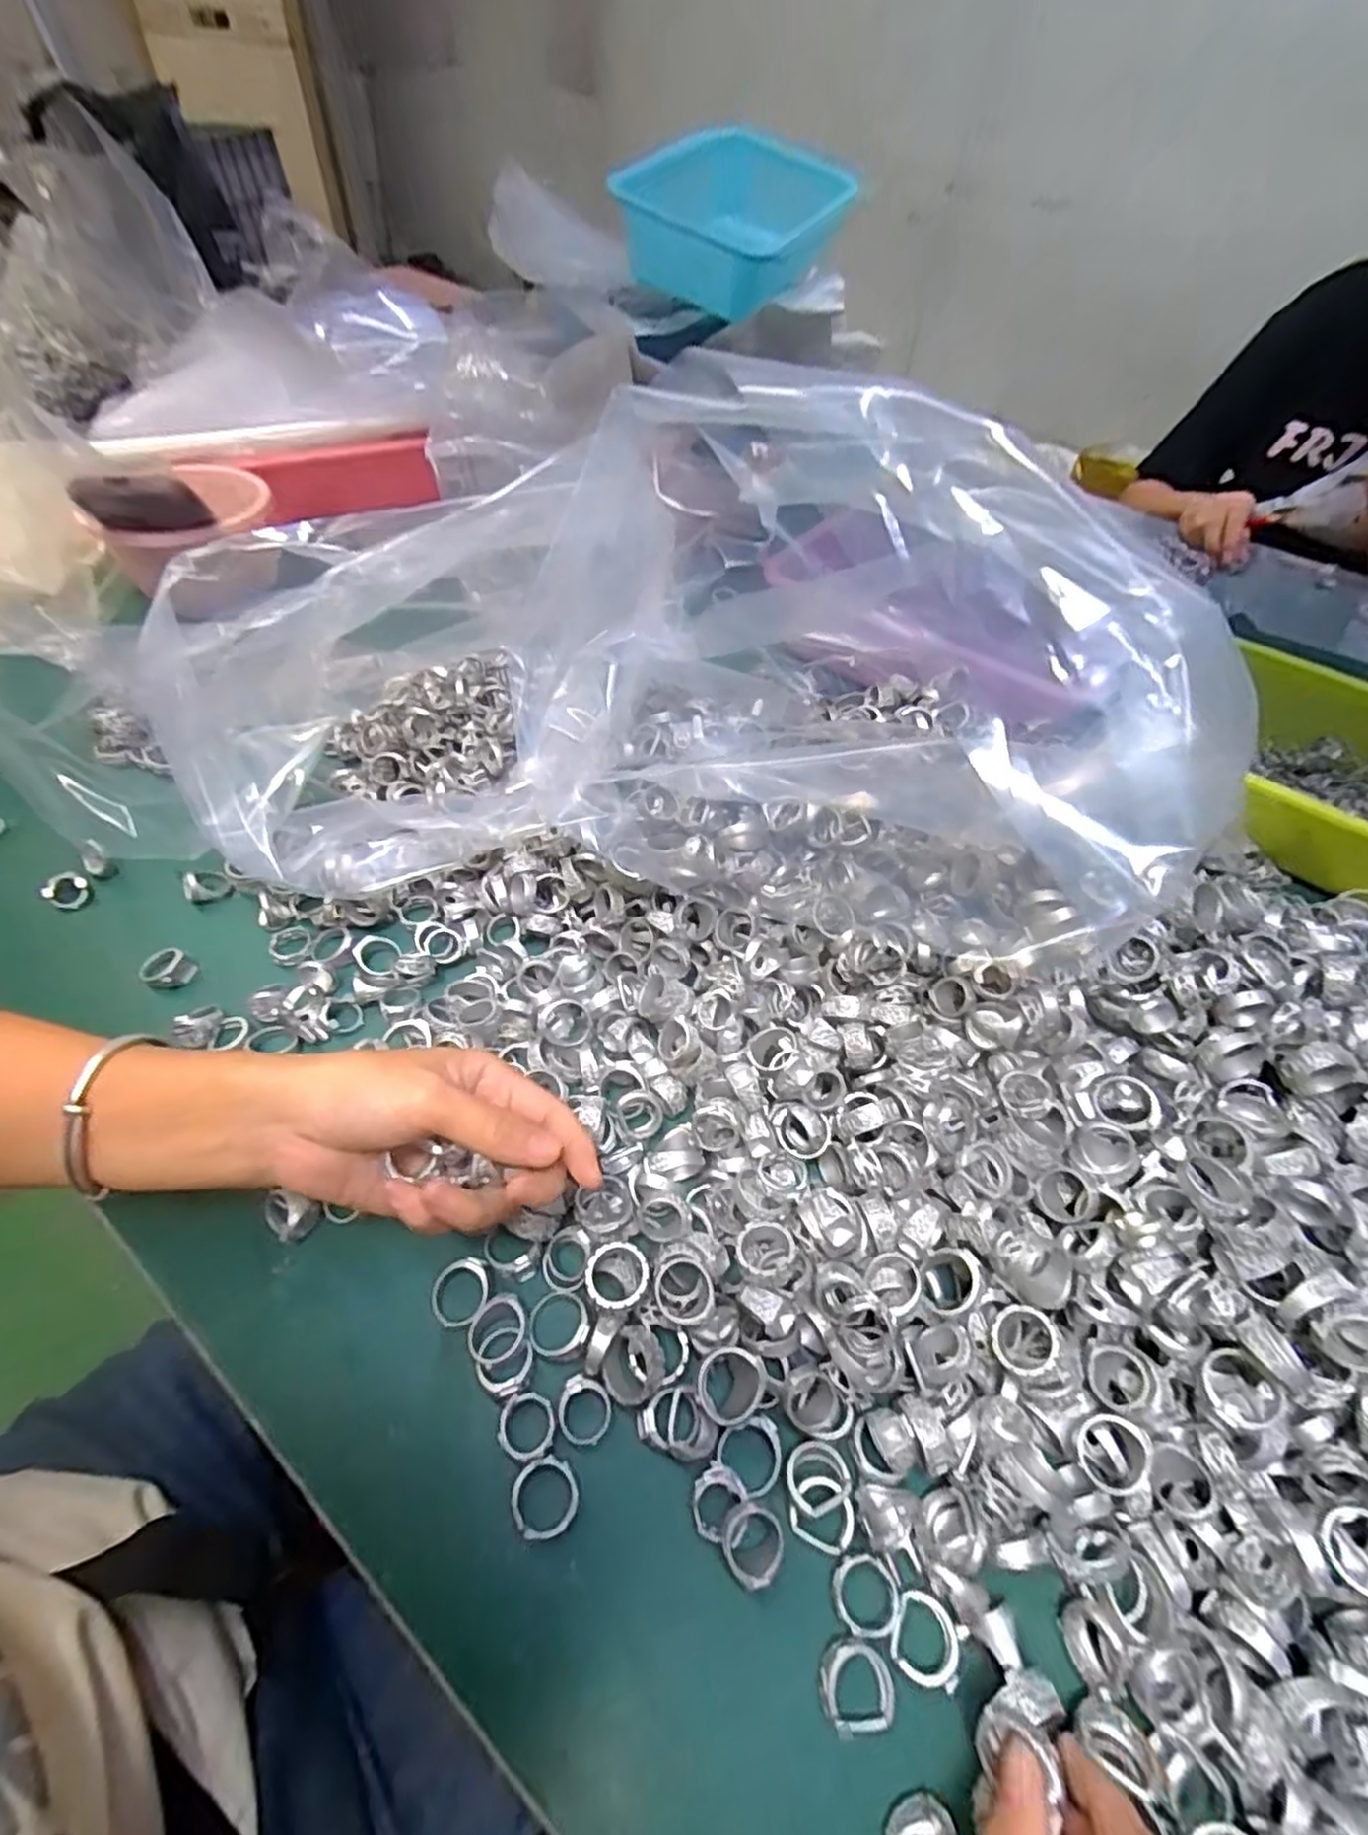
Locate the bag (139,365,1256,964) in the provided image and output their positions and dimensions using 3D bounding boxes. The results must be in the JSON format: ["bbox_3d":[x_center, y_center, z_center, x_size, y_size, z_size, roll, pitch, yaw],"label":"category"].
[{"bbox_3d":[-0.012,-0.160,0.407,0.502,0.227,0.293,8,52,3],"label":"bag"}]

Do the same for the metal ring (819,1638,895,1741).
[{"bbox_3d":[0.058,0.262,0.238,0.024,0.009,0.023,1,52,-2],"label":"metal ring"}]

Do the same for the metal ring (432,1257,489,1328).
[{"bbox_3d":[-0.097,0.163,0.305,0.025,0.006,0.025,0,73,1],"label":"metal ring"}]

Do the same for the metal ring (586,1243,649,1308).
[{"bbox_3d":[-0.028,0.152,0.299,0.026,0.009,0.026,4,51,-5],"label":"metal ring"}]

